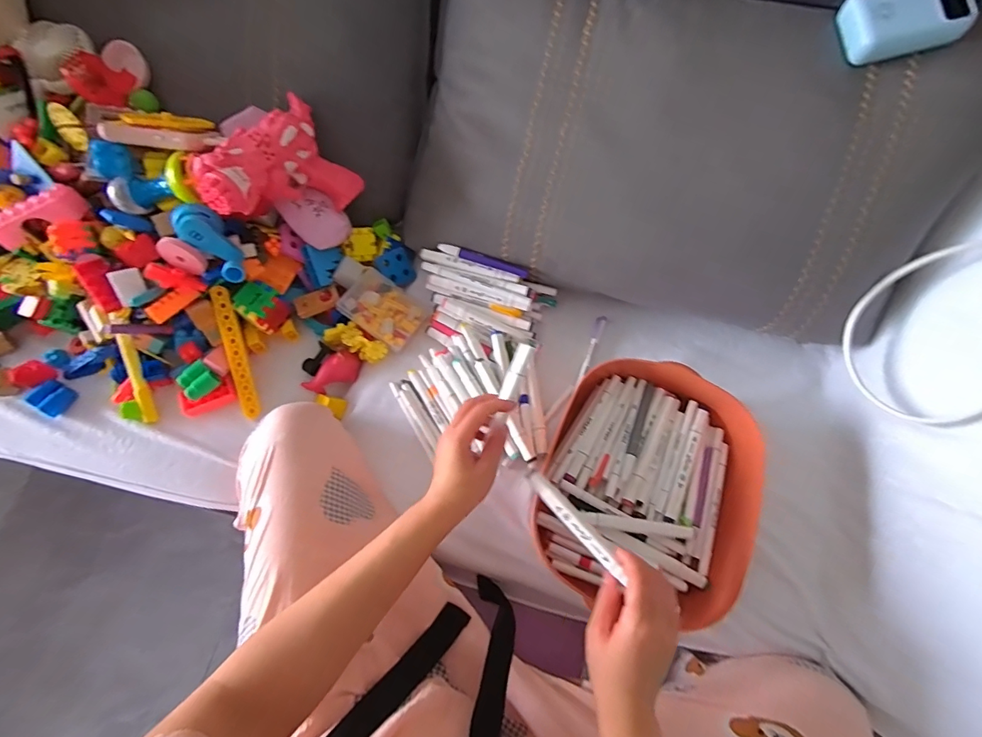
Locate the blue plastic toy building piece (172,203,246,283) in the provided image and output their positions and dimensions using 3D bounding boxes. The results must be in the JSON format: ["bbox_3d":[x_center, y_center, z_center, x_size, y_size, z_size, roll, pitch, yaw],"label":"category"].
[{"bbox_3d":[-0.348,-0.157,0.570,0.050,0.038,0.104,-40,105,-12],"label":"blue plastic toy building piece"}]

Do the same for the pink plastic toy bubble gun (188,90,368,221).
[{"bbox_3d":[-0.287,-0.248,0.588,0.100,0.137,0.188,3,41,40],"label":"pink plastic toy bubble gun"}]

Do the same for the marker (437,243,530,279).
[{"bbox_3d":[-0.011,-0.152,0.627,0.130,0.010,0.014,18,73,6],"label":"marker"}]

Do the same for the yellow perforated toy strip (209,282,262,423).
[{"bbox_3d":[-0.342,-0.021,0.607,0.024,0.008,0.176,-18,98,-42],"label":"yellow perforated toy strip"}]

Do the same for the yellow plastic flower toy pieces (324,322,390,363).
[{"bbox_3d":[-0.191,-0.038,0.646,0.085,0.021,0.037,26,74,8],"label":"yellow plastic flower toy pieces"}]

